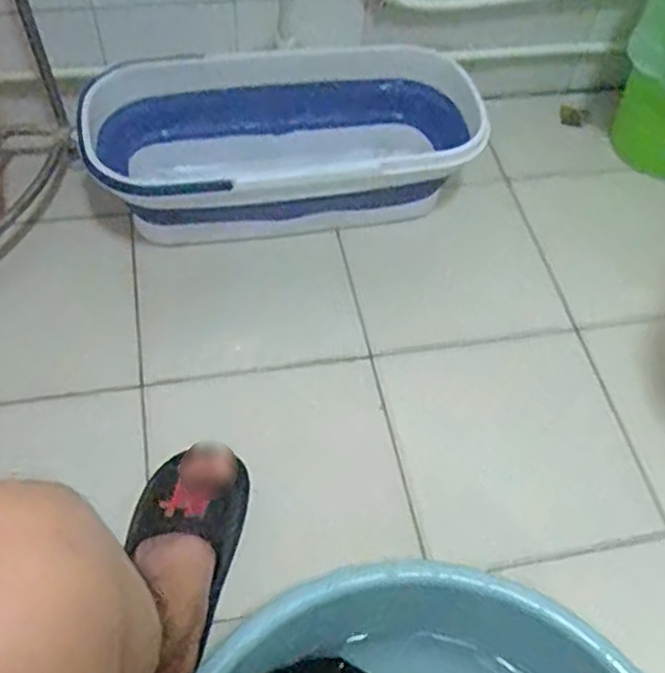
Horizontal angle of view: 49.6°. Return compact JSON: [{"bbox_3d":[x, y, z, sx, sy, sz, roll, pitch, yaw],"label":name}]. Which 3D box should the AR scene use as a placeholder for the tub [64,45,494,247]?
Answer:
[{"bbox_3d":[-0.063,-0.264,1.017,0.534,0.147,0.267,-12,58,-12],"label":"tub"}]

